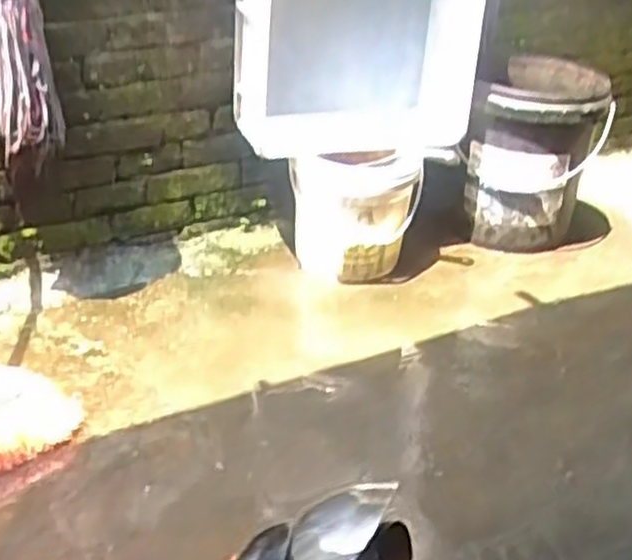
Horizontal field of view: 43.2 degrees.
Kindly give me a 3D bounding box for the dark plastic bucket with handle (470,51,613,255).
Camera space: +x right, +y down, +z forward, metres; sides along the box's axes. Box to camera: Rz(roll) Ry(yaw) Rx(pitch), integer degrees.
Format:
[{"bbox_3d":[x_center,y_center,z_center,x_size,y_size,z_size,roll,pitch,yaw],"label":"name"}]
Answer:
[{"bbox_3d":[0.479,-0.246,1.720,0.231,0.377,0.250,1,31,-1],"label":"dark plastic bucket with handle"}]

